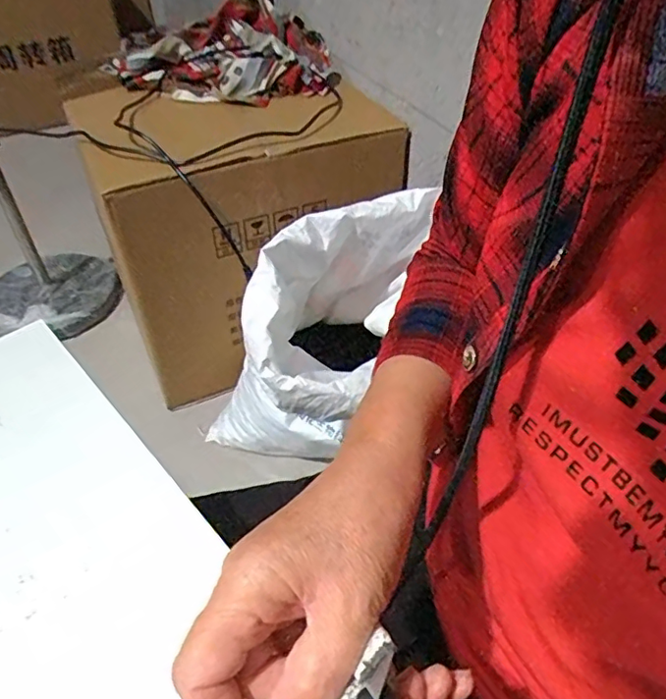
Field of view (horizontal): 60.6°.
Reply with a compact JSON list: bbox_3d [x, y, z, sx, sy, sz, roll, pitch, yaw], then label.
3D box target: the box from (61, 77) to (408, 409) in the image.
[{"bbox_3d":[-0.152,-0.254,1.116,0.526,0.442,0.386,-19,47,-18],"label":"box"}]

